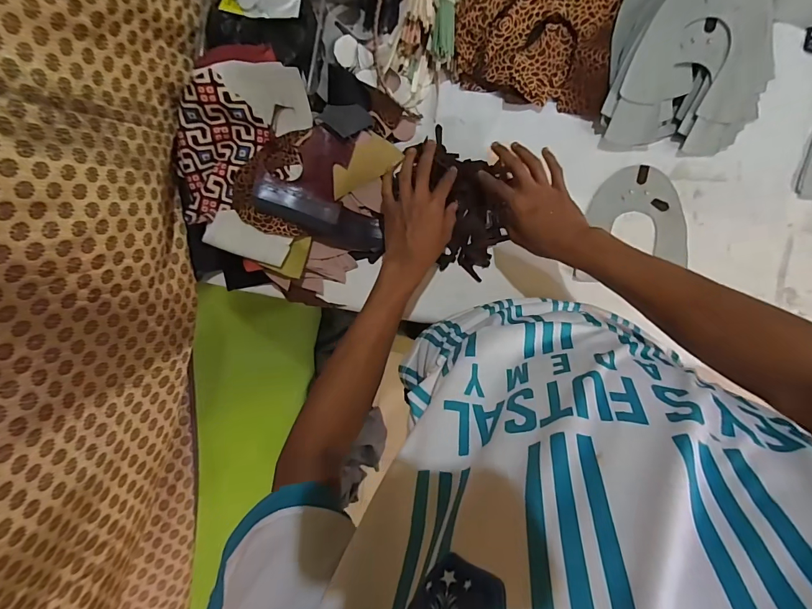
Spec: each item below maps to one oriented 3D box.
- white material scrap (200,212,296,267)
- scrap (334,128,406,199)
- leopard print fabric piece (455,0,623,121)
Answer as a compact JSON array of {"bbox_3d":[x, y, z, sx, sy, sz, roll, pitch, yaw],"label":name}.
[{"bbox_3d":[-0.218,-0.090,0.544,0.109,0.025,0.054,23,98,3],"label":"white material scrap"},{"bbox_3d":[-0.058,-0.202,0.560,0.122,0.010,0.054,-41,131,-23],"label":"scrap"},{"bbox_3d":[0.175,-0.376,0.528,0.208,0.036,0.198,9,98,5],"label":"leopard print fabric piece"}]

